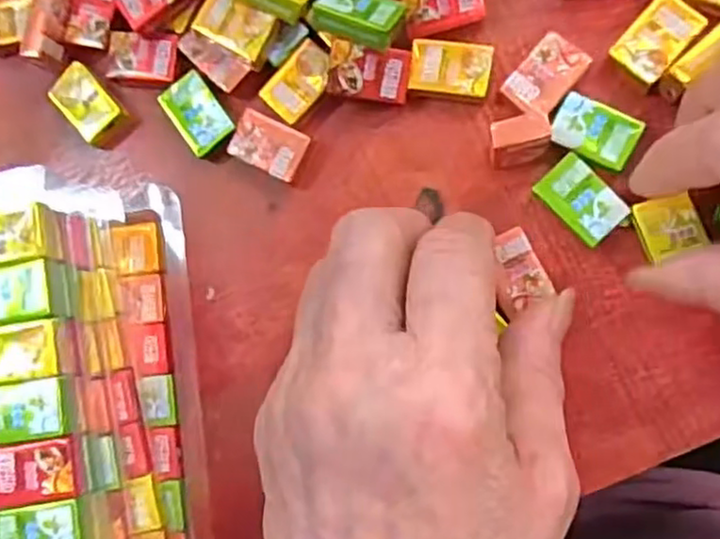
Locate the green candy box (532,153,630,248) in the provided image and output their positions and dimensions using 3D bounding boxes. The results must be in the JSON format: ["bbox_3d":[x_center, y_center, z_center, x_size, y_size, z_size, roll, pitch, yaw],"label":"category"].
[{"bbox_3d":[0.067,-0.021,0.211,0.016,0.006,0.025,-43,81,4],"label":"green candy box"}]

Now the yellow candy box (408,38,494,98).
[{"bbox_3d":[0.028,-0.063,0.217,0.025,0.004,0.017,9,88,10],"label":"yellow candy box"}]

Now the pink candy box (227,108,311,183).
[{"bbox_3d":[-0.030,-0.041,0.227,0.025,0.004,0.017,28,91,10],"label":"pink candy box"}]

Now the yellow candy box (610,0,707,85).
[{"bbox_3d":[0.090,-0.070,0.211,0.017,0.007,0.026,43,94,9],"label":"yellow candy box"}]

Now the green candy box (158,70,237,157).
[{"bbox_3d":[-0.055,-0.052,0.231,0.018,0.004,0.027,-35,82,6],"label":"green candy box"}]

